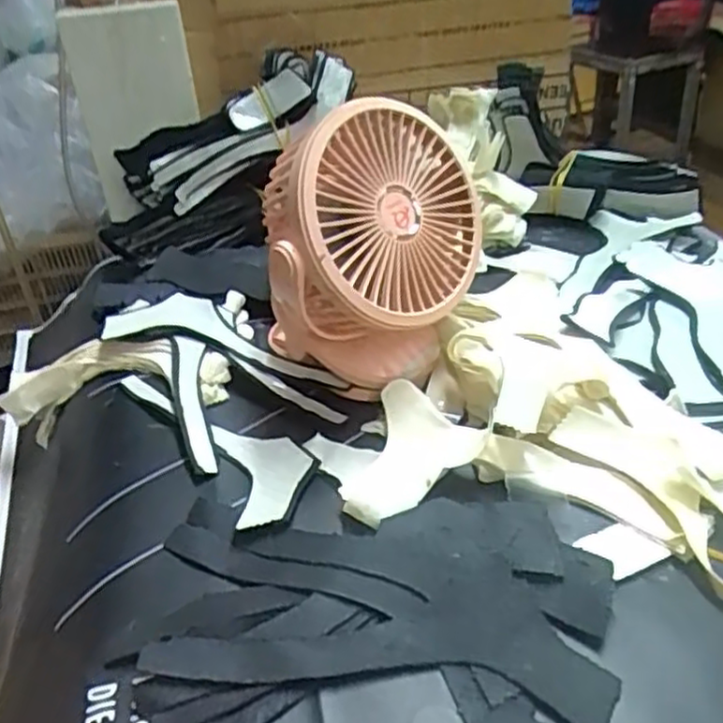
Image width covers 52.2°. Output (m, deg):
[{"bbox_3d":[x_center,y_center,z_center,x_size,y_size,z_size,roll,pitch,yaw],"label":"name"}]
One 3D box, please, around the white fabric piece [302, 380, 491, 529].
[{"bbox_3d":[0.014,0.047,0.400,0.076,0.022,0.078,-24,38,-26],"label":"white fabric piece"}]

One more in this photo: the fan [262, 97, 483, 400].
[{"bbox_3d":[0.005,-0.068,0.438,0.121,0.149,0.100,-14,35,-13],"label":"fan"}]

